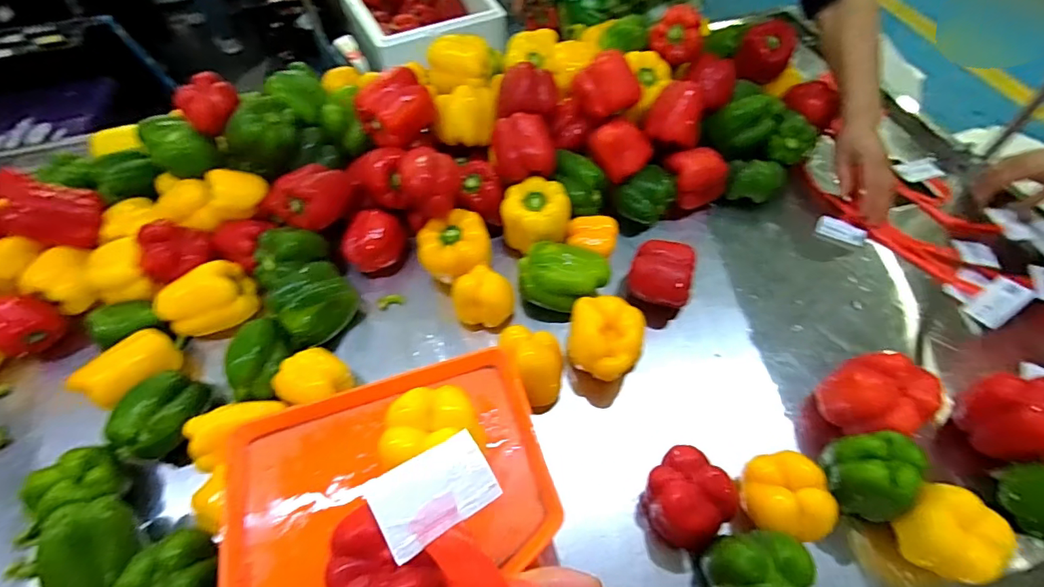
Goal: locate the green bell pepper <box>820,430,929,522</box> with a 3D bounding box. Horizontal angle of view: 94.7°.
[{"bbox_3d":[0.363,0.188,0.495,0.069,0.076,0.074,-2,55,2],"label":"green bell pepper"}]

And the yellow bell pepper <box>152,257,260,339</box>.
[{"bbox_3d":[-0.428,0.010,0.658,0.070,0.071,0.115,37,64,25],"label":"yellow bell pepper"}]

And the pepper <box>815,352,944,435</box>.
[{"bbox_3d":[0.393,0.117,0.537,0.081,0.081,0.087,-2,55,2],"label":"pepper"}]

